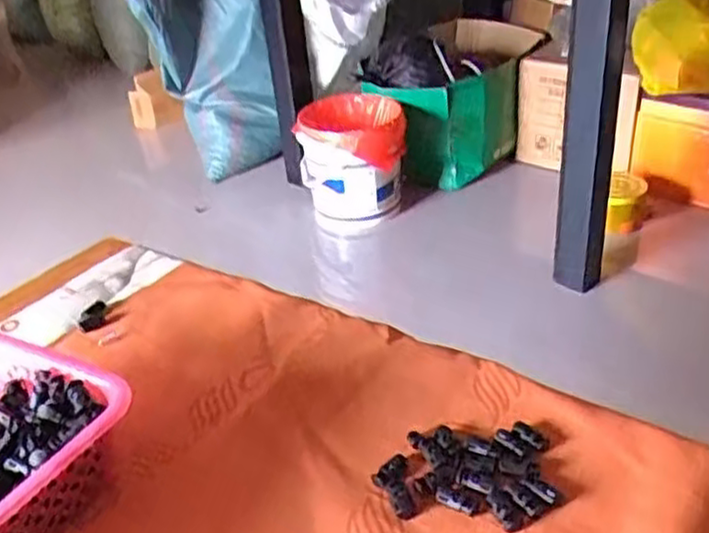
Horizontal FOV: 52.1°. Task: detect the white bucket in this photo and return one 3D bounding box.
[{"bbox_3d":[-0.001,-0.268,1.851,0.260,0.297,0.308,-4,31,2],"label":"white bucket"}]

